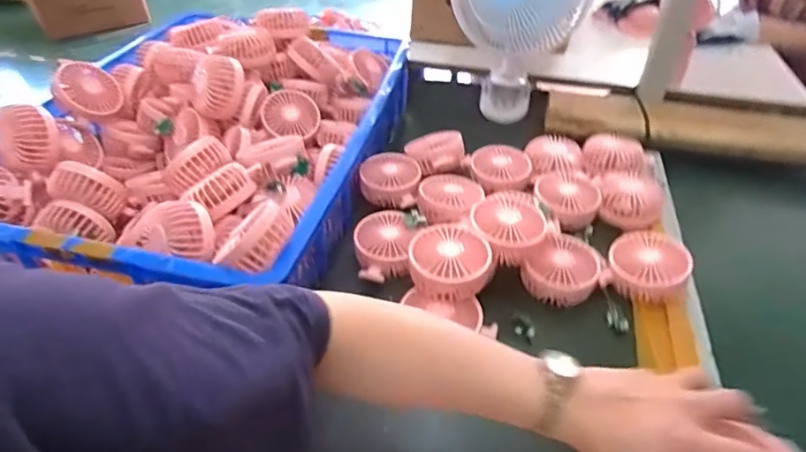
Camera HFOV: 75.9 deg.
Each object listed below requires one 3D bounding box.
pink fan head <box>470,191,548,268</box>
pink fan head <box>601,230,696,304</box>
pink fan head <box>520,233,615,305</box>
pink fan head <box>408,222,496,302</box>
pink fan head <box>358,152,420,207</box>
[{"bbox_3d":[0.125,0.003,0.621,0.087,0.044,0.095,8,43,7],"label":"pink fan head"},{"bbox_3d":[0.297,0.048,0.628,0.089,0.046,0.089,-7,47,7],"label":"pink fan head"},{"bbox_3d":[0.196,0.055,0.622,0.088,0.041,0.082,-33,53,-32],"label":"pink fan head"},{"bbox_3d":[0.053,0.041,0.578,0.092,0.048,0.088,-1,43,-3],"label":"pink fan head"},{"bbox_3d":[-0.019,-0.070,0.761,0.086,0.036,0.091,9,43,8],"label":"pink fan head"}]

